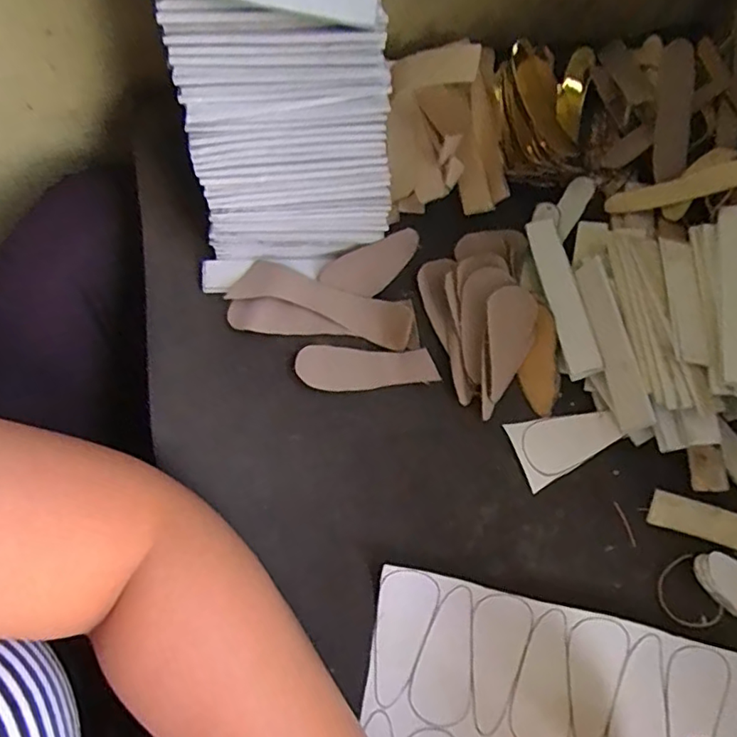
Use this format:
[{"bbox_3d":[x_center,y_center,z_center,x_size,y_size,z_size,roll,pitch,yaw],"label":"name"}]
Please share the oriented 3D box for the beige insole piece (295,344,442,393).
[{"bbox_3d":[-0.001,0.000,0.343,0.084,0.006,0.028,1,74,-2],"label":"beige insole piece"}]

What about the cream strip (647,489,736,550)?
[{"bbox_3d":[0.222,0.098,0.329,0.107,0.004,0.021,18,74,3],"label":"cream strip"}]

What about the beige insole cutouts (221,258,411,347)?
[{"bbox_3d":[-0.028,-0.042,0.351,0.116,0.009,0.030,17,74,3],"label":"beige insole cutouts"}]

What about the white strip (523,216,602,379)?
[{"bbox_3d":[0.122,-0.046,0.353,0.020,0.009,0.108,-10,75,-5],"label":"white strip"}]

